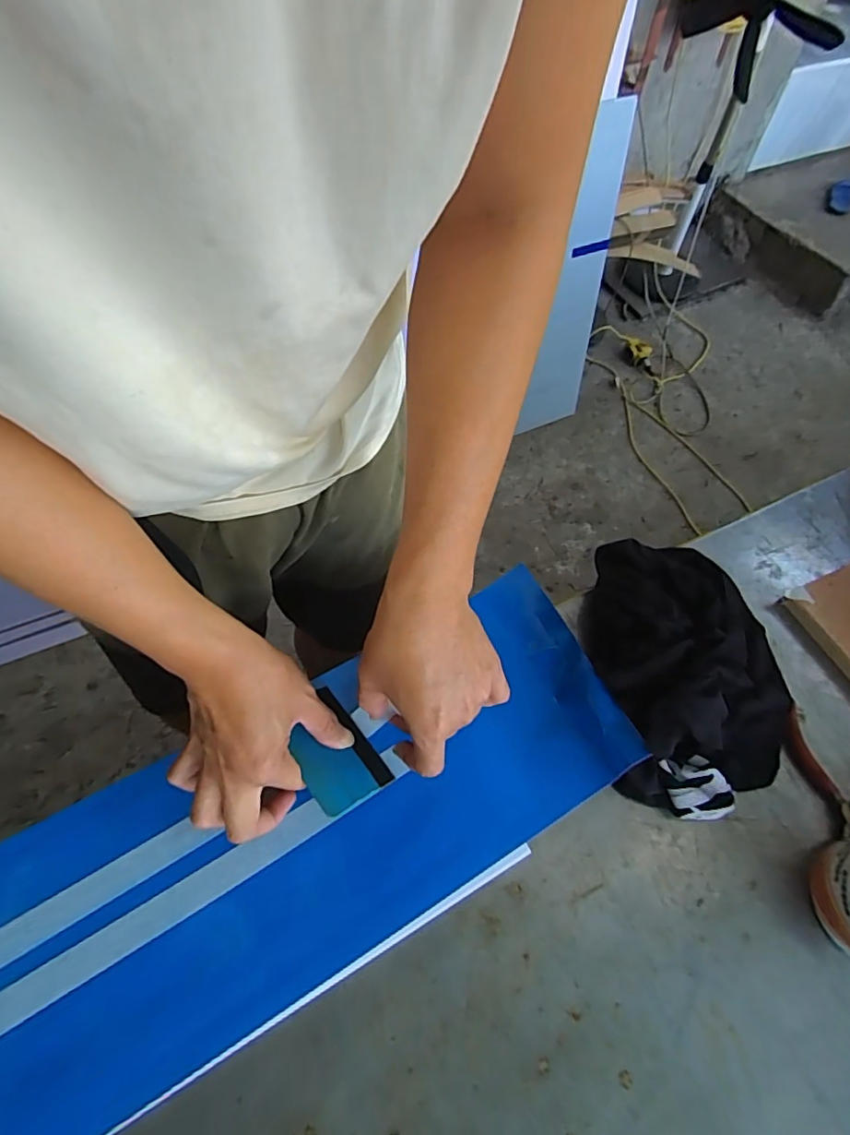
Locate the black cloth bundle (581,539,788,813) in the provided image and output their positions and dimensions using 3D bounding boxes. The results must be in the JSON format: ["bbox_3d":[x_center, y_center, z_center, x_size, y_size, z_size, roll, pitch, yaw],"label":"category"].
[{"bbox_3d":[0.227,0.082,0.458,0.180,0.067,0.235,15,61,6],"label":"black cloth bundle"}]

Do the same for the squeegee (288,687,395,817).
[{"bbox_3d":[-0.072,0.141,0.423,0.089,0.010,0.067,50,31,17],"label":"squeegee"}]

